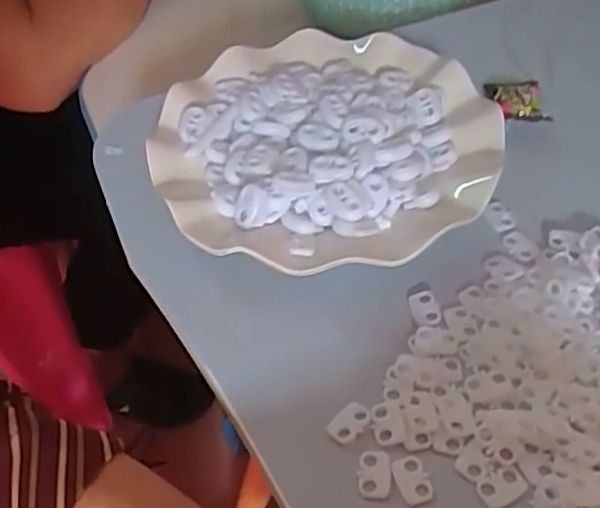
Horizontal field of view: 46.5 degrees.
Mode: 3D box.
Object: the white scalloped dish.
[{"bbox_3d":[0.014,-0.058,0.362,0.171,0.032,0.166,-3,46,3],"label":"white scalloped dish"}]

